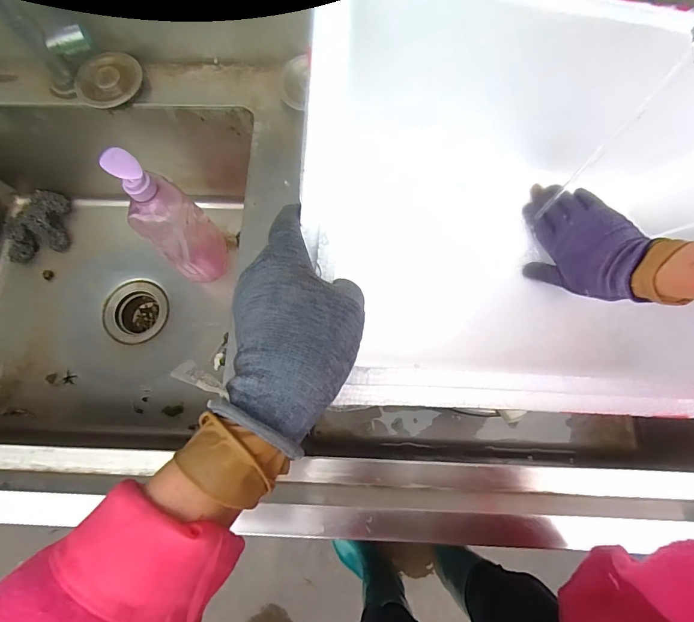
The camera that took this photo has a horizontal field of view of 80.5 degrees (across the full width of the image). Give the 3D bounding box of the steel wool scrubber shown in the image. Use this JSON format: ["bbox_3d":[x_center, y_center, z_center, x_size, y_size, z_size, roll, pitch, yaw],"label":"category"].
[{"bbox_3d":[-0.573,-0.165,0.759,0.108,0.038,0.124,-17,81,-3],"label":"steel wool scrubber"}]

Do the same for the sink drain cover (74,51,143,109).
[{"bbox_3d":[-0.312,-0.302,0.536,0.086,0.012,0.072,-32,83,-5],"label":"sink drain cover"}]

